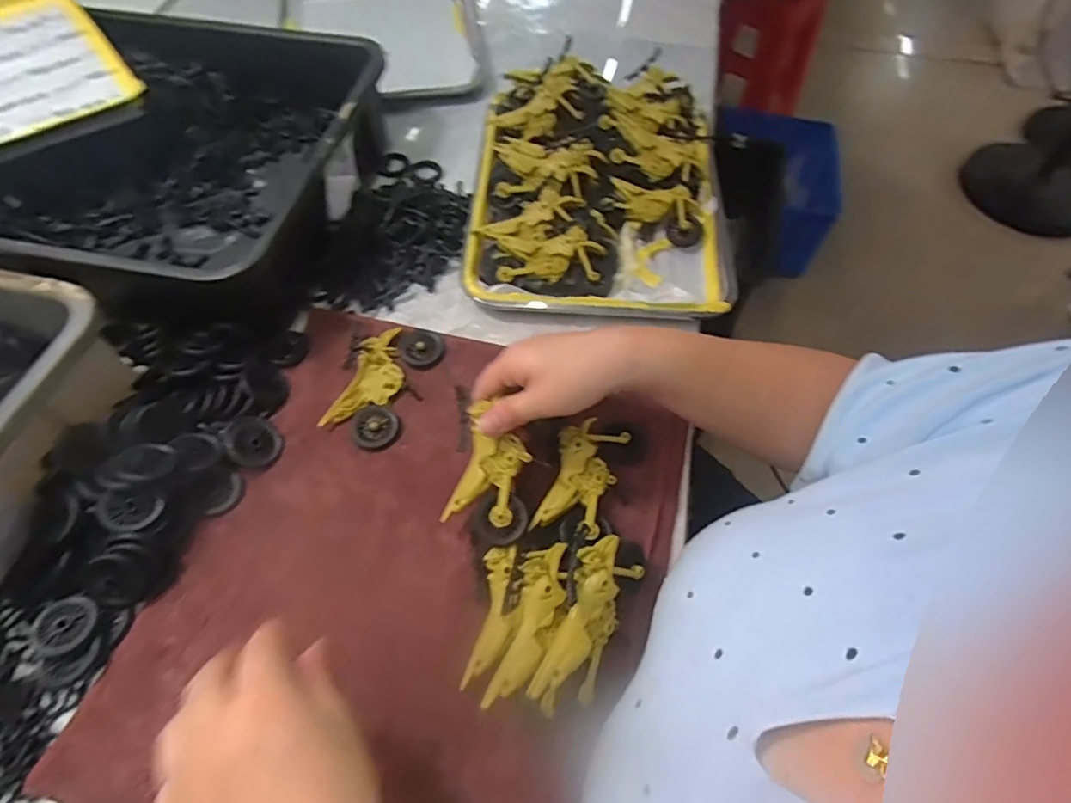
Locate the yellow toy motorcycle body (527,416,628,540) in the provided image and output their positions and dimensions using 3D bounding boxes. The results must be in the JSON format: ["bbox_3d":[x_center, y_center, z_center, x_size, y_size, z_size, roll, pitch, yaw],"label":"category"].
[{"bbox_3d":[0.036,0.058,0.425,0.048,0.027,0.098,18,60,10],"label":"yellow toy motorcycle body"}]

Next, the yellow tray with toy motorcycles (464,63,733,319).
[{"bbox_3d":[0.064,-0.234,0.584,0.251,0.064,0.334,4,59,1],"label":"yellow tray with toy motorcycles"}]

